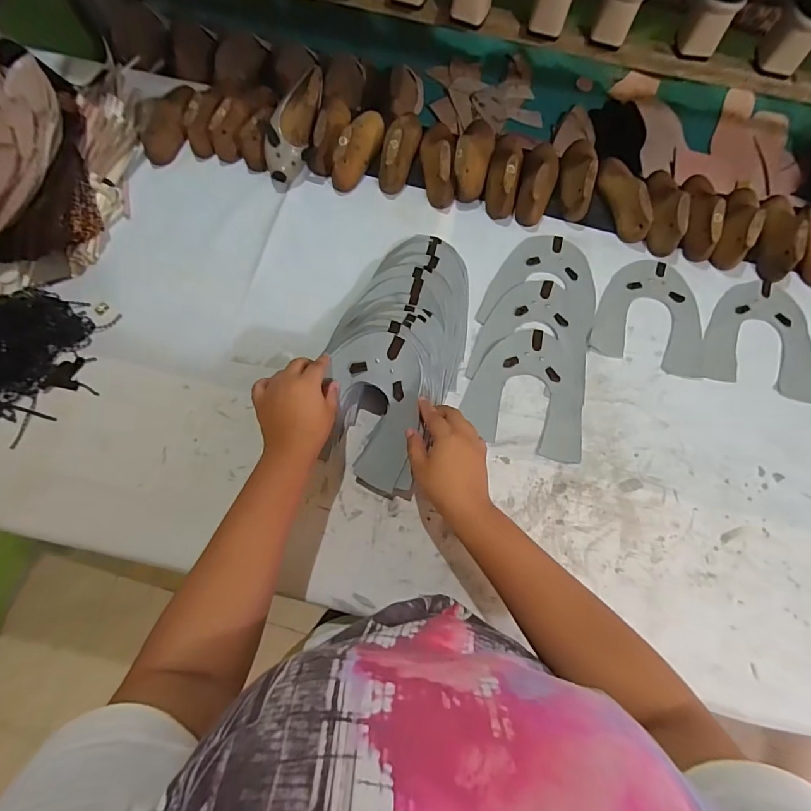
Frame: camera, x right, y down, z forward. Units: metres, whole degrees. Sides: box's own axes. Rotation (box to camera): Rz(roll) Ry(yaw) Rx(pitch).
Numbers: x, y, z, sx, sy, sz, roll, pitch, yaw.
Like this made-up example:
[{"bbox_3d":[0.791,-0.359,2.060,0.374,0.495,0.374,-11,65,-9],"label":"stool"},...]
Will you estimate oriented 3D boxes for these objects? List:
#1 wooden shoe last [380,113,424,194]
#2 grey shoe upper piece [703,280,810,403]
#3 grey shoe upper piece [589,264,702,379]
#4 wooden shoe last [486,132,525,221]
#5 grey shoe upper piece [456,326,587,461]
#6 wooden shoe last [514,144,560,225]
[{"bbox_3d":[-0.008,-0.380,0.602,0.050,0.061,0.137,12,75,2],"label":"wooden shoe last"},{"bbox_3d":[0.486,-0.095,0.567,0.147,0.005,0.158,15,75,3],"label":"grey shoe upper piece"},{"bbox_3d":[0.339,-0.126,0.573,0.149,0.005,0.156,17,77,2],"label":"grey shoe upper piece"},{"bbox_3d":[0.144,-0.340,0.596,0.049,0.059,0.138,11,75,2],"label":"wooden shoe last"},{"bbox_3d":[0.160,-0.022,0.540,0.150,0.004,0.160,15,75,3],"label":"grey shoe upper piece"},{"bbox_3d":[0.194,-0.330,0.592,0.047,0.058,0.145,14,75,2],"label":"wooden shoe last"}]

